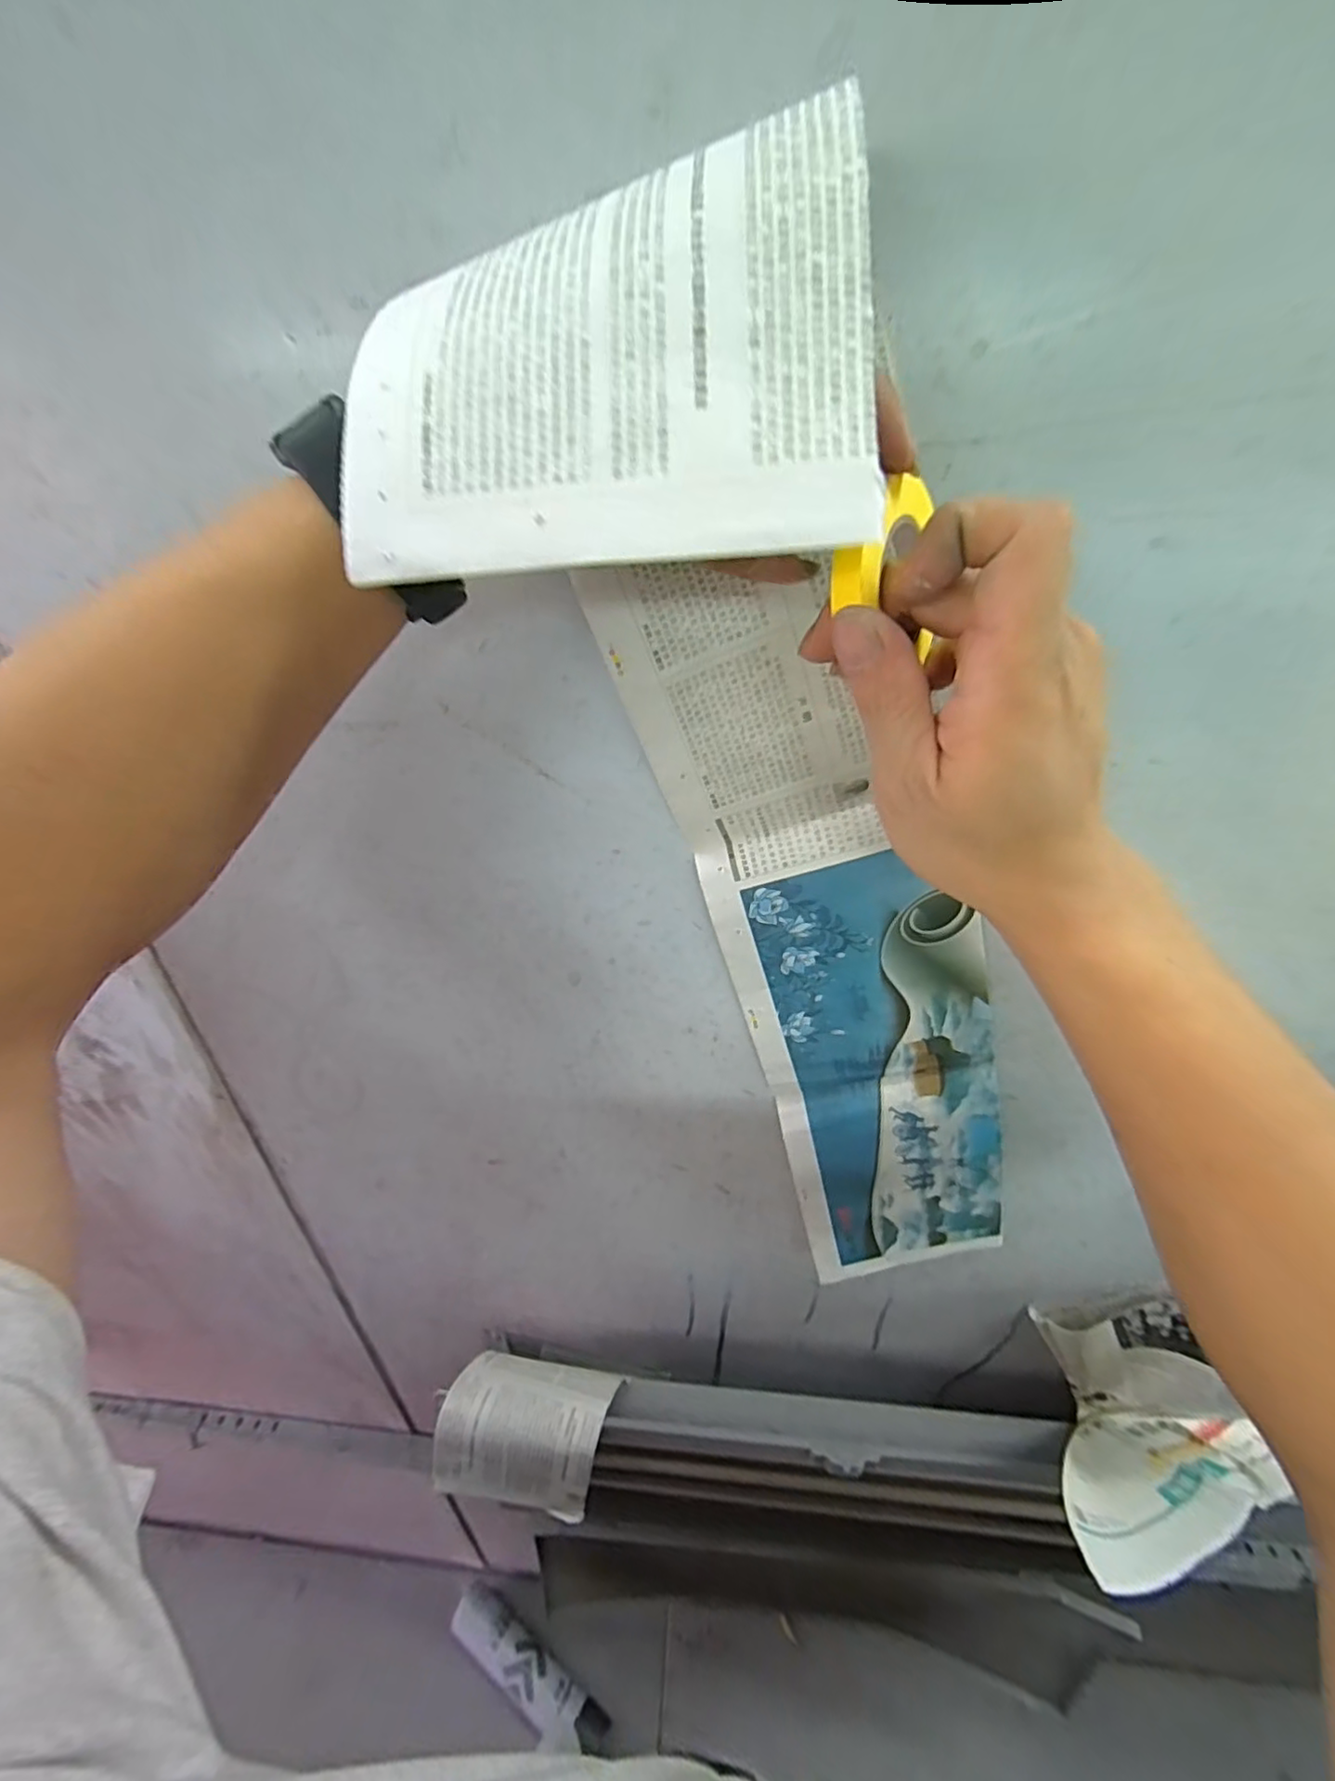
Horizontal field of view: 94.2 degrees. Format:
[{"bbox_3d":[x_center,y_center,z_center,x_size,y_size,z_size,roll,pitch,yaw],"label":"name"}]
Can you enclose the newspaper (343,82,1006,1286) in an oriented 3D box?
[{"bbox_3d":[0.077,0.032,0.315,0.146,0.562,0.106,-29,35,-1],"label":"newspaper"}]

